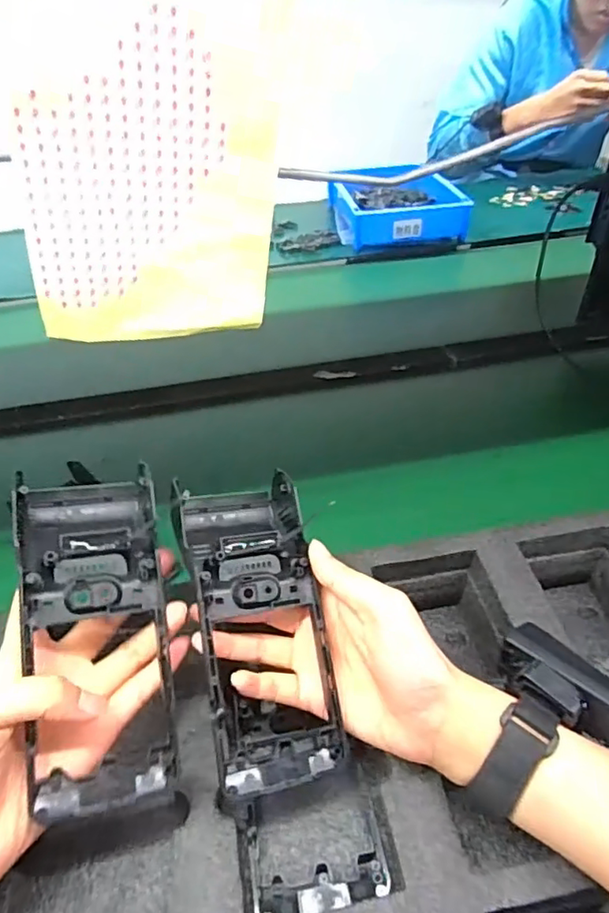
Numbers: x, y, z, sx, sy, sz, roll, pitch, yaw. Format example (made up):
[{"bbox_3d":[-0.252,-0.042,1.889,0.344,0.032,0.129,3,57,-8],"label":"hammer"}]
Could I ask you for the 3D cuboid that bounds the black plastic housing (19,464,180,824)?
[{"bbox_3d":[-0.115,0.088,0.324,0.075,0.054,0.189,-13,63,-11],"label":"black plastic housing"}]

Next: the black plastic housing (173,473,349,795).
[{"bbox_3d":[-0.032,0.094,0.347,0.079,0.049,0.181,-8,61,-6],"label":"black plastic housing"}]

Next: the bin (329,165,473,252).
[{"bbox_3d":[0.173,-0.480,1.112,0.222,0.075,0.234,-4,42,-1],"label":"bin"}]

